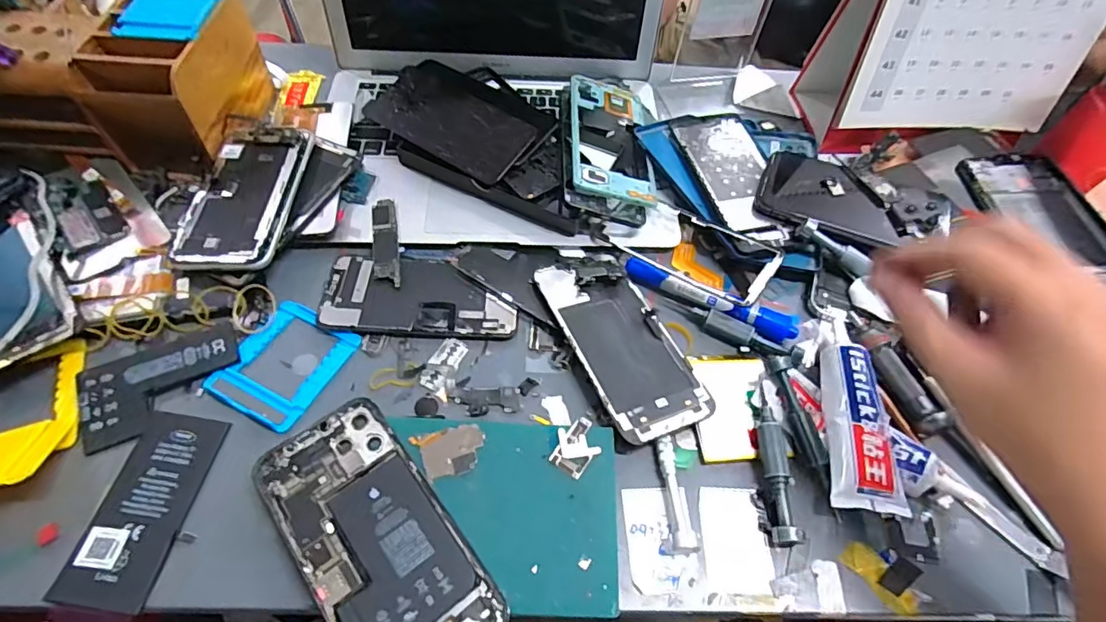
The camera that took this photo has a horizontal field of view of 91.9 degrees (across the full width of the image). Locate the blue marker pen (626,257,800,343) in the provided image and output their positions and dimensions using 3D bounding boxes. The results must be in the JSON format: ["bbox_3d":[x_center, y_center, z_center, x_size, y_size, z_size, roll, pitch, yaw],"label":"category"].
[{"bbox_3d":[0.120,-0.011,0.409,0.134,0.021,0.019,24,57,12],"label":"blue marker pen"}]

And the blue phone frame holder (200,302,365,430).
[{"bbox_3d":[-0.186,0.034,0.370,0.069,0.012,0.084,23,57,12],"label":"blue phone frame holder"}]

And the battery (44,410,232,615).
[{"bbox_3d":[-0.238,0.114,0.317,0.051,0.008,0.108,12,56,-6],"label":"battery"}]

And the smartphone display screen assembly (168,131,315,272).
[{"bbox_3d":[-0.243,-0.092,0.423,0.074,0.009,0.138,3,61,-1],"label":"smartphone display screen assembly"}]

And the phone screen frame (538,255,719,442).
[{"bbox_3d":[0.049,0.022,0.390,0.071,0.015,0.150,-19,59,-16],"label":"phone screen frame"}]

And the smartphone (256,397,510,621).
[{"bbox_3d":[-0.099,0.127,0.298,0.076,0.006,0.160,-33,66,-22],"label":"smartphone"}]

